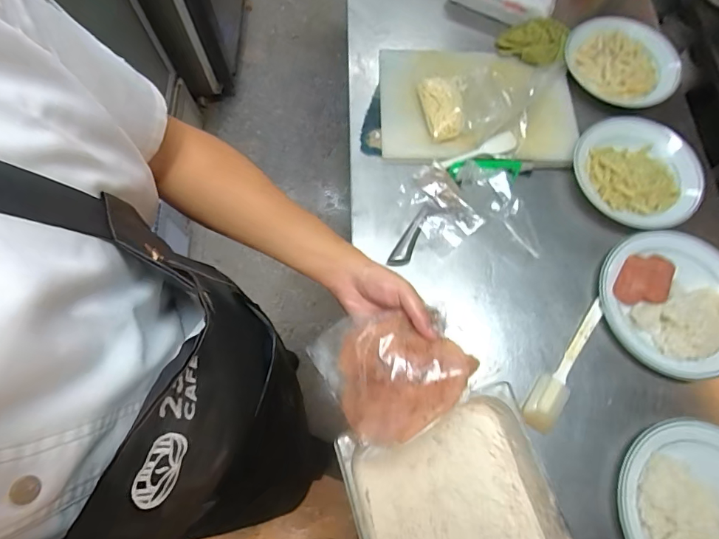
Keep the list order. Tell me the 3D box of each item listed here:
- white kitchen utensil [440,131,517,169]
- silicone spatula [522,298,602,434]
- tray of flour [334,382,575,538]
[{"bbox_3d":[0.226,-0.220,0.767,0.152,0.010,0.032,-22,69,-11],"label":"white kitchen utensil"},{"bbox_3d":[0.331,0.152,0.656,0.048,0.023,0.225,32,75,10],"label":"silicone spatula"},{"bbox_3d":[0.138,0.347,0.546,0.250,0.078,0.307,-18,73,-5],"label":"tray of flour"}]

